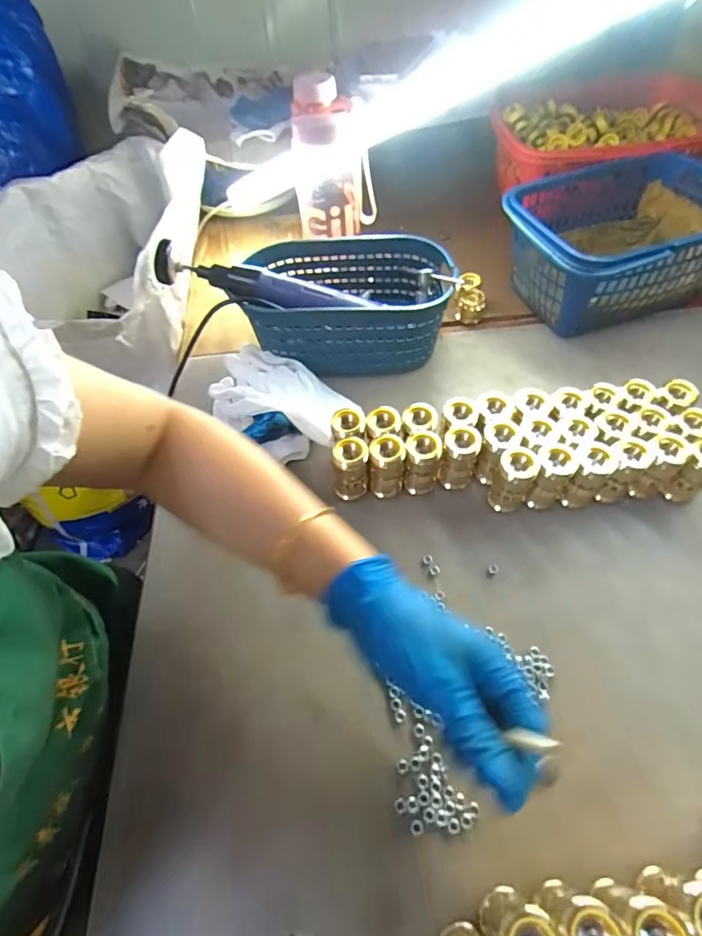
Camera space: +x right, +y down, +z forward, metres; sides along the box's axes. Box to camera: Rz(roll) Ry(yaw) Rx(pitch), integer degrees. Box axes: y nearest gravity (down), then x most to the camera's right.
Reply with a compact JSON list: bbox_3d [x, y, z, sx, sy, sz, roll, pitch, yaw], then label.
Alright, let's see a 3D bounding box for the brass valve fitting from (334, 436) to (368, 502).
[{"bbox_3d":[0.001,0.004,0.437,0.030,0.065,0.031,-2,57,3],"label":"brass valve fitting"}]

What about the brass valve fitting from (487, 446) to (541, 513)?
[{"bbox_3d":[0.145,0.013,0.423,0.031,0.065,0.033,-2,57,3],"label":"brass valve fitting"}]

